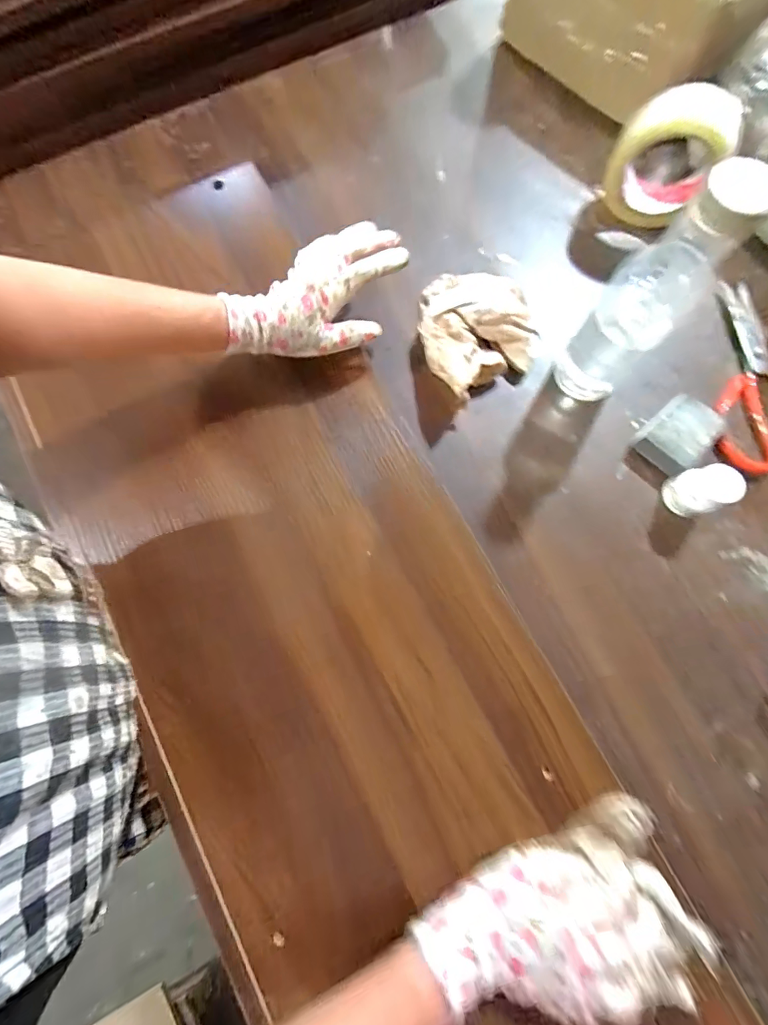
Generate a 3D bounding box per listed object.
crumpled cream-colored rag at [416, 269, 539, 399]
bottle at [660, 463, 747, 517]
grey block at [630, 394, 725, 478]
[{"bbox_3d":[0.095,-0.185,0.427,0.110,0.049,0.144,-4,78,0],"label":"crumpled cream-colored rag"},{"bbox_3d":[0.292,-0.020,0.385,0.033,0.056,0.039,-1,78,0],"label":"bottle"},{"bbox_3d":[0.286,-0.075,0.407,0.069,0.028,0.054,-43,81,-8],"label":"grey block"}]

